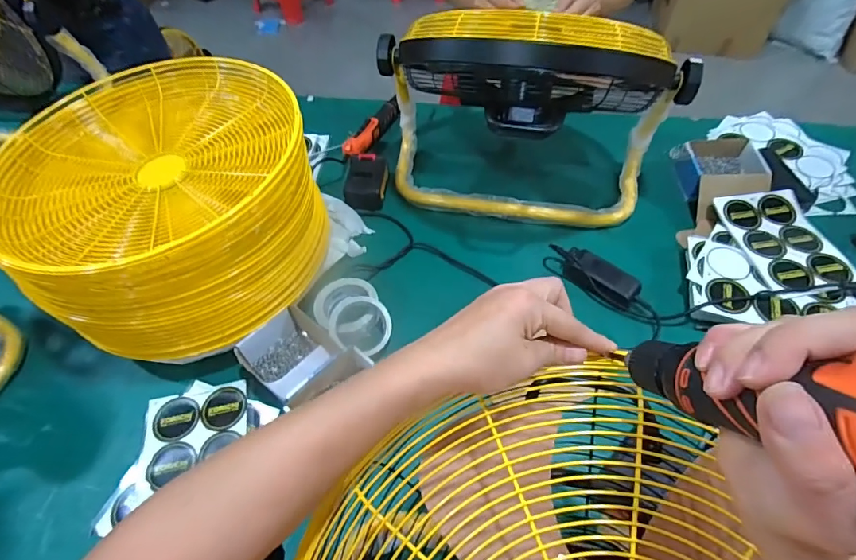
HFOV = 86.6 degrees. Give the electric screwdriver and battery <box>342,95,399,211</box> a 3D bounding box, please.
[{"bbox_3d":[-0.129,-0.276,1.000,0.101,0.071,0.318,4,52,4],"label":"electric screwdriver and battery"}]

